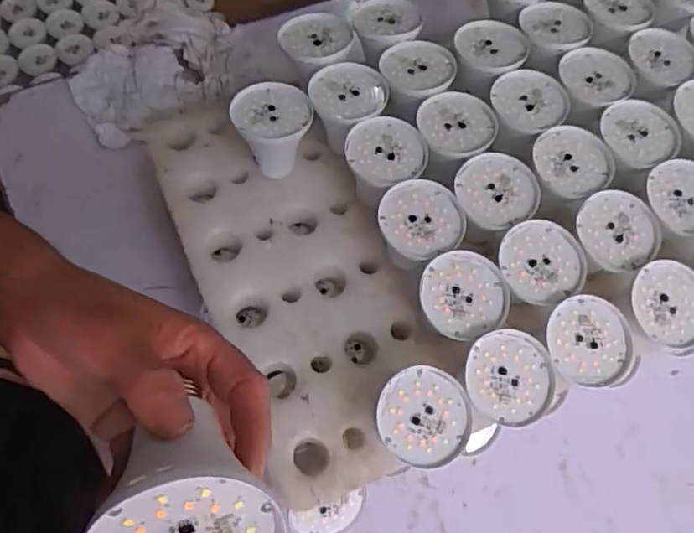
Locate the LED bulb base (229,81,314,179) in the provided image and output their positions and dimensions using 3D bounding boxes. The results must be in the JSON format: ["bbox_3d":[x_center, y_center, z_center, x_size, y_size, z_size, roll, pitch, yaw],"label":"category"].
[{"bbox_3d":[-0.062,-0.115,0.520,0.063,0.057,0.061,1,65,-2],"label":"LED bulb base"}]

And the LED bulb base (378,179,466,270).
[{"bbox_3d":[0.057,-0.027,0.491,0.063,0.057,0.064,1,65,-2],"label":"LED bulb base"}]

